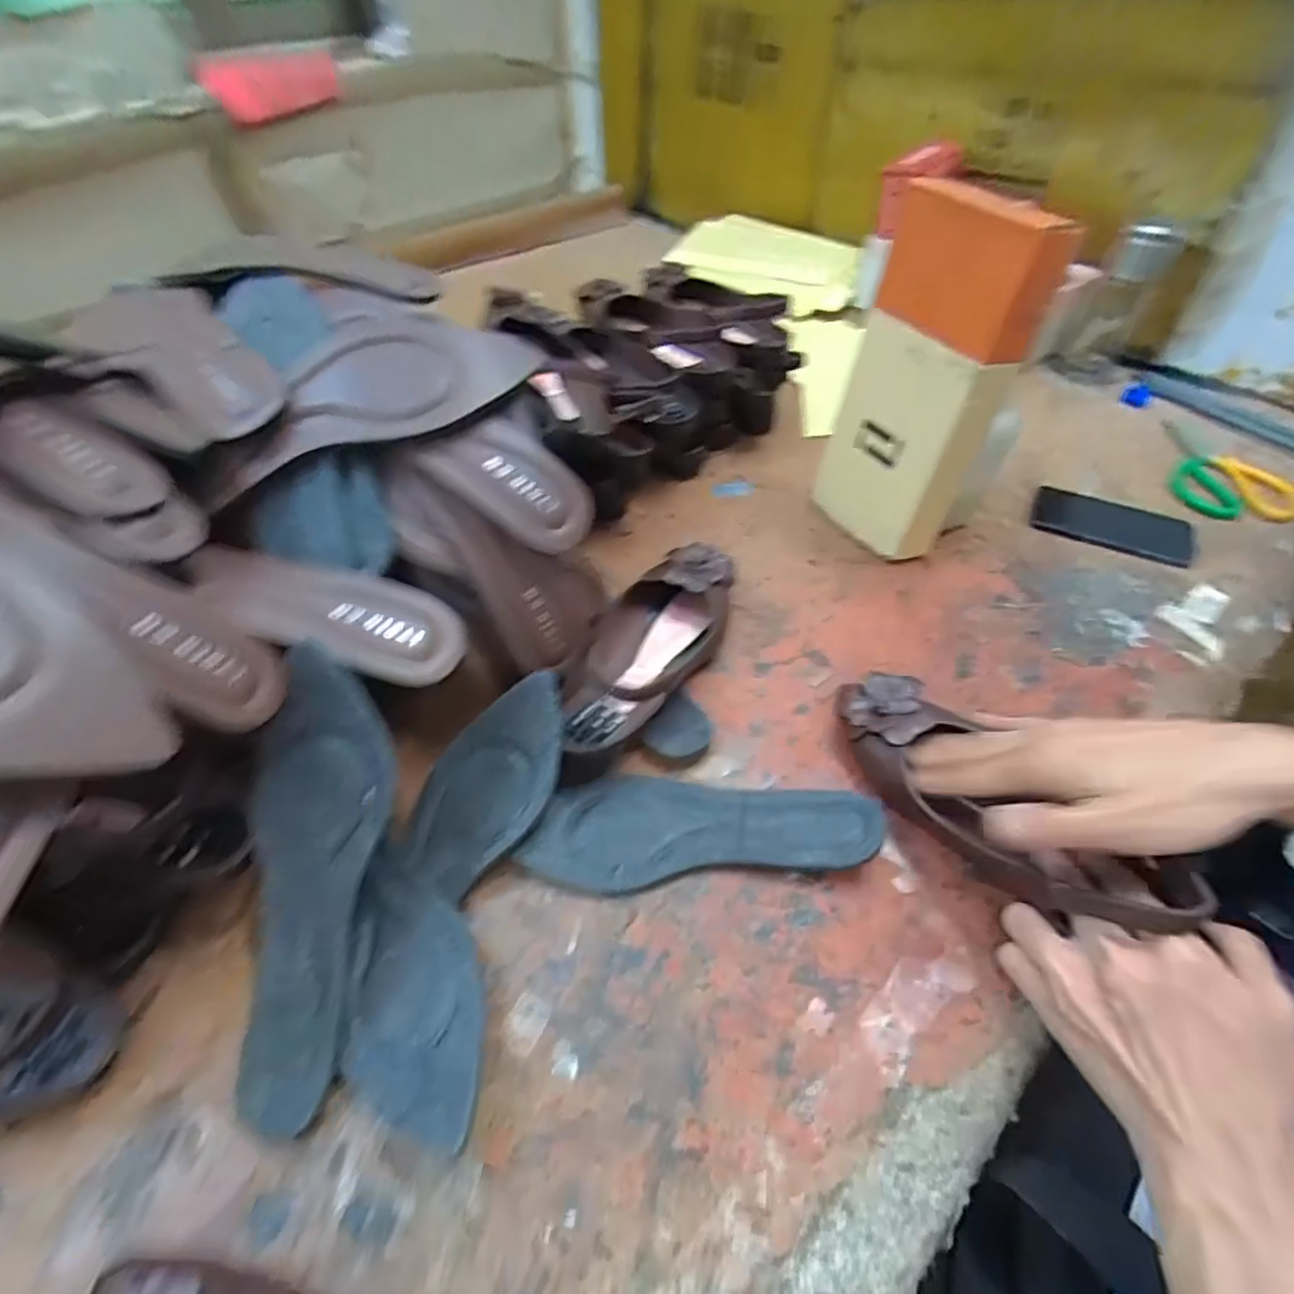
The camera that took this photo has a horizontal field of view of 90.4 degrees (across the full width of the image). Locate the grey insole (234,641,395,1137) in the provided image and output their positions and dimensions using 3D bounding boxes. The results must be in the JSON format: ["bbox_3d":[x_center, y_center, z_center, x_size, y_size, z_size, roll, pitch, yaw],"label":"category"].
[{"bbox_3d":[-0.180,0.120,0.336,0.071,0.031,0.228,4,84,6],"label":"grey insole"}]

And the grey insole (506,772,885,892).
[{"bbox_3d":[0.035,0.115,0.419,0.217,0.027,0.074,-4,47,-2],"label":"grey insole"}]

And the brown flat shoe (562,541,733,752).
[{"bbox_3d":[-0.001,0.000,0.505,0.092,0.050,0.234,21,51,20],"label":"brown flat shoe"}]

